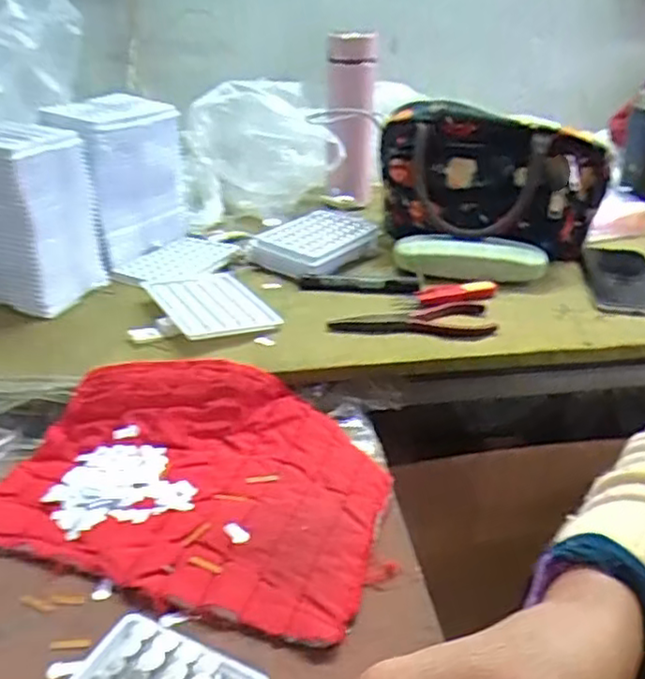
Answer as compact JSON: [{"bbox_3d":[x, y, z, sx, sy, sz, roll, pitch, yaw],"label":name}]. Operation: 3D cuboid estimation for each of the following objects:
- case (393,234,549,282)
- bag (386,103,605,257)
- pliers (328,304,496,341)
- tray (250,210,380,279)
[{"bbox_3d":[0.155,-0.088,0.713,0.158,0.032,0.057,11,31,17],"label":"case"},{"bbox_3d":[0.174,-0.177,0.744,0.238,0.137,0.105,20,34,30],"label":"bag"},{"bbox_3d":[0.084,-0.010,0.624,0.152,0.014,0.059,-3,30,-8],"label":"pliers"},{"bbox_3d":[-0.008,-0.115,0.769,0.097,0.028,0.148,20,34,30],"label":"tray"}]

